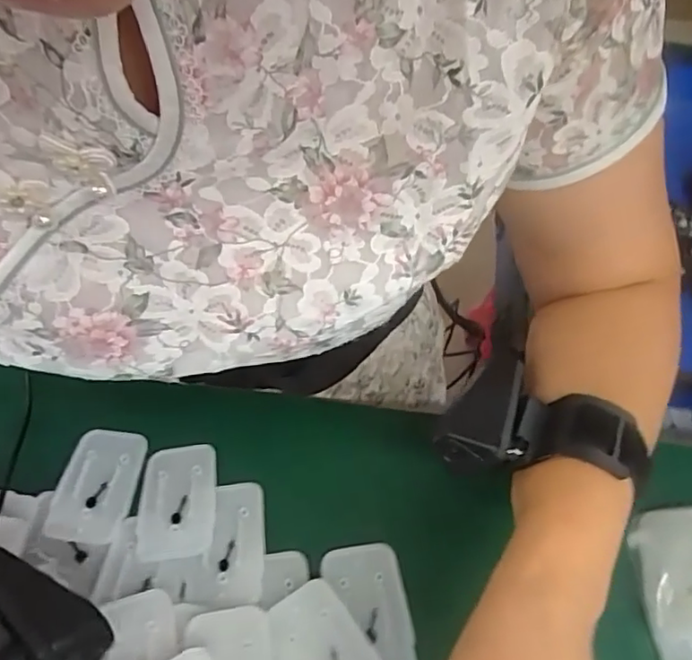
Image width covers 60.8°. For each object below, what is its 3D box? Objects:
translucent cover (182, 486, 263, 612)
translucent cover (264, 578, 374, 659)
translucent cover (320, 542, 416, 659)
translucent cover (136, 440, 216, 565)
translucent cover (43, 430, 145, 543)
[{"bbox_3d":[-0.069,0.121,0.336,0.044,0.004,0.066,-6,61,0],"label":"translucent cover"},{"bbox_3d":[-0.012,0.169,0.305,0.043,0.004,0.069,-25,65,-27],"label":"translucent cover"},{"bbox_3d":[0.013,0.154,0.324,0.042,0.007,0.069,-11,61,-2],"label":"translucent cover"},{"bbox_3d":[-0.100,0.101,0.351,0.045,0.008,0.067,-8,61,0],"label":"translucent cover"},{"bbox_3d":[-0.150,0.093,0.357,0.045,0.008,0.067,3,61,6],"label":"translucent cover"}]

